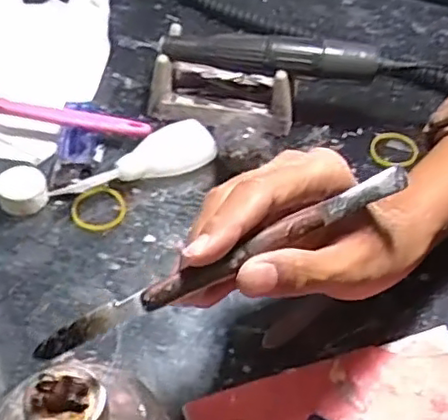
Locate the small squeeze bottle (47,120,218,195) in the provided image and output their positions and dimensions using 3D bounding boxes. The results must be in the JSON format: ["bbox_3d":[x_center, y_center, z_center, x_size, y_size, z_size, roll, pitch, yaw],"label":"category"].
[{"bbox_3d":[-0.056,-0.028,0.408,0.103,0.020,0.030,-21,51,-21],"label":"small squeeze bottle"}]

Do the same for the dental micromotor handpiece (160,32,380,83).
[{"bbox_3d":[0.030,-0.106,0.435,0.142,0.021,0.020,11,47,7],"label":"dental micromotor handpiece"}]

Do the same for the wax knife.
[{"bbox_3d":[0.007,0.017,0.253,0.165,0.007,0.008,-24,52,-24],"label":"wax knife"}]

